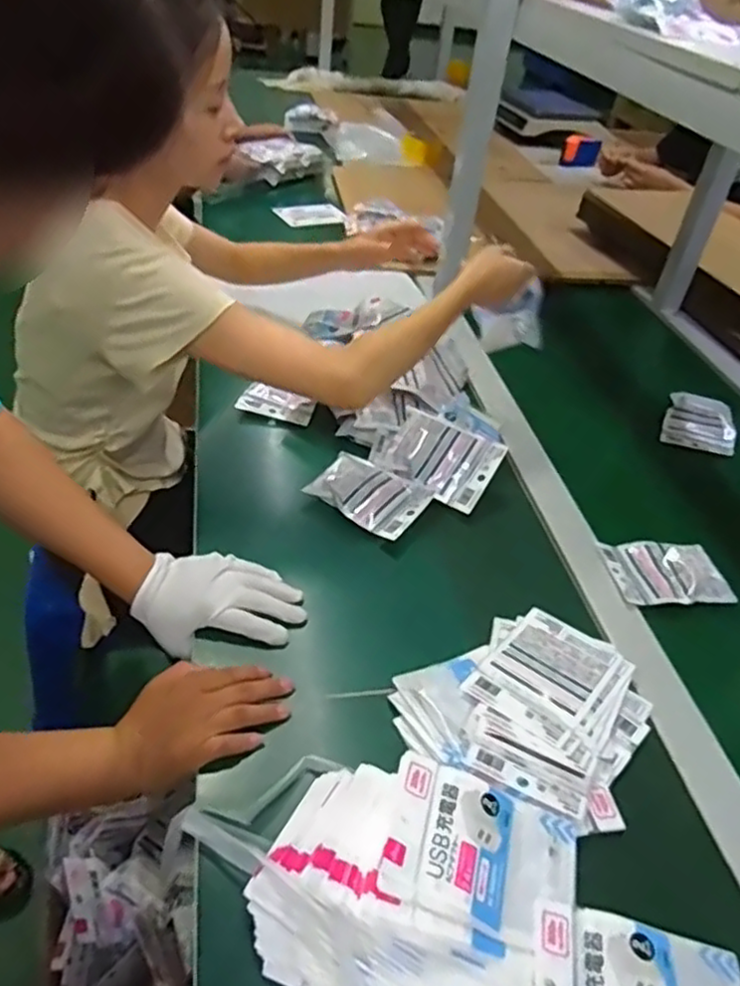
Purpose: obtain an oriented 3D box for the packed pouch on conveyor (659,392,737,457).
[{"bbox_3d":[0.489,-0.103,1.032,0.099,0.035,0.104,20,41,15],"label":"packed pouch on conveyor"}]

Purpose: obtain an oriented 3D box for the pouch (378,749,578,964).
[{"bbox_3d":[0.079,0.257,0.500,0.137,0.008,0.112,29,41,4],"label":"pouch"}]

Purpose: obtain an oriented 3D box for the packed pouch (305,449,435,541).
[{"bbox_3d":[0.002,-0.001,0.813,0.126,0.022,0.099,29,44,24],"label":"packed pouch"}]

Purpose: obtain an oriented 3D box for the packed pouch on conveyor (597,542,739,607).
[{"bbox_3d":[0.324,0.082,0.777,0.115,0.024,0.104,-4,41,-13],"label":"packed pouch on conveyor"}]

